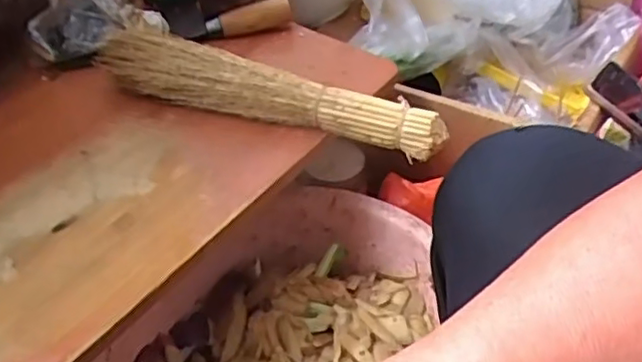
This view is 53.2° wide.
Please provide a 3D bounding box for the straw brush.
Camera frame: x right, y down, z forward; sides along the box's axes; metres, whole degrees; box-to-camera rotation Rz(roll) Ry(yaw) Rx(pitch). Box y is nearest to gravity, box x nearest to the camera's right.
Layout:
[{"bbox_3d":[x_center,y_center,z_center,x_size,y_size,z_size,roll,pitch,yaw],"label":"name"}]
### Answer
[{"bbox_3d":[-0.053,-0.089,0.623,0.347,0.067,0.045,12,44,15],"label":"straw brush"}]

